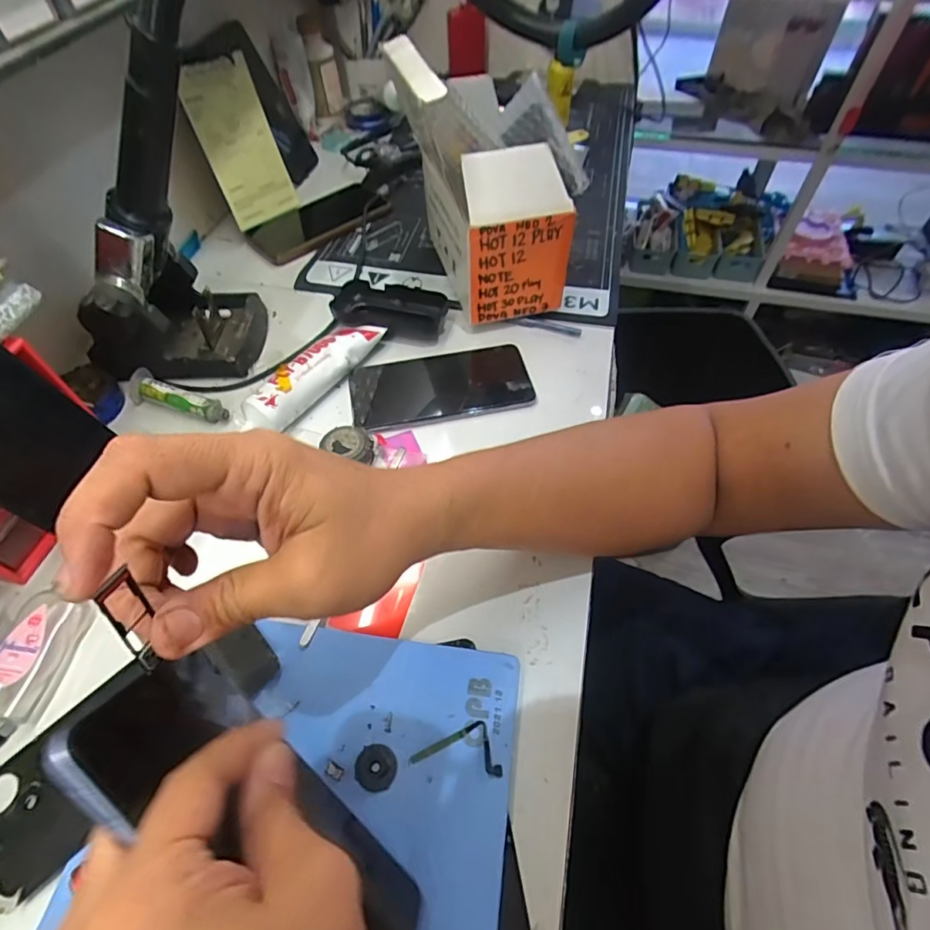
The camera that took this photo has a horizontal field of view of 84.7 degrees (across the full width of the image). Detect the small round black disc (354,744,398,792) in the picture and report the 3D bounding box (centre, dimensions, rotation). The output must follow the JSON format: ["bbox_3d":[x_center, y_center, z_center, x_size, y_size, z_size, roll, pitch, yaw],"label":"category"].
[{"bbox_3d":[-0.049,0.166,0.281,0.022,0.004,0.022,-1,55,1],"label":"small round black disc"}]

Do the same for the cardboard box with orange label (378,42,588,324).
[{"bbox_3d":[0.020,-0.265,0.478,0.104,0.185,0.191,-16,56,-10],"label":"cardboard box with orange label"}]

